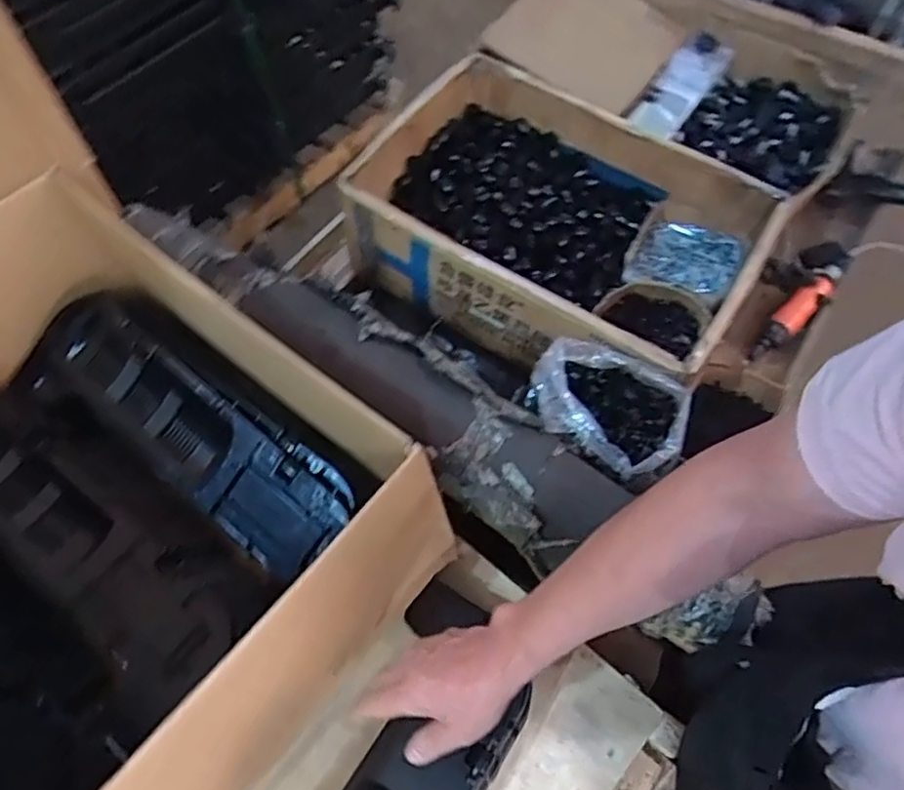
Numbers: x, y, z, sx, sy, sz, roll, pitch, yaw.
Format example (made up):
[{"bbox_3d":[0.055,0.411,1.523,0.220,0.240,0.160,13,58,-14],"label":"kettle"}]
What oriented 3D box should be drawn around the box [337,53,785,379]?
[{"bbox_3d":[0.140,-0.253,0.949,0.555,0.192,0.371,33,68,14],"label":"box"}]

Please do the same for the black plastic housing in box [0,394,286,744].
[{"bbox_3d":[-0.422,0.134,0.732,0.463,0.072,0.182,35,69,15],"label":"black plastic housing in box"}]

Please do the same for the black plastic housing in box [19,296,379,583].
[{"bbox_3d":[-0.311,0.028,0.800,0.454,0.106,0.169,31,93,16],"label":"black plastic housing in box"}]

